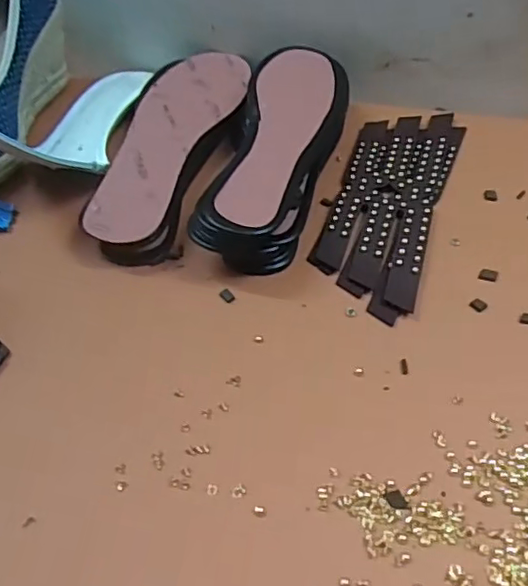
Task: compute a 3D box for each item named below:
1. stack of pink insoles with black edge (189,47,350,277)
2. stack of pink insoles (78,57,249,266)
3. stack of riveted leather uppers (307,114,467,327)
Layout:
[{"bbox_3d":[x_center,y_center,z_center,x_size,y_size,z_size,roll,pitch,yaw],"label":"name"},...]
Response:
[{"bbox_3d":[0.013,-0.104,0.441,0.070,0.049,0.217,11,52,11],"label":"stack of pink insoles with black edge"},{"bbox_3d":[-0.072,-0.120,0.474,0.079,0.030,0.241,10,51,10],"label":"stack of pink insoles"},{"bbox_3d":[0.093,-0.072,0.441,0.077,0.009,0.217,16,53,15],"label":"stack of riveted leather uppers"}]

